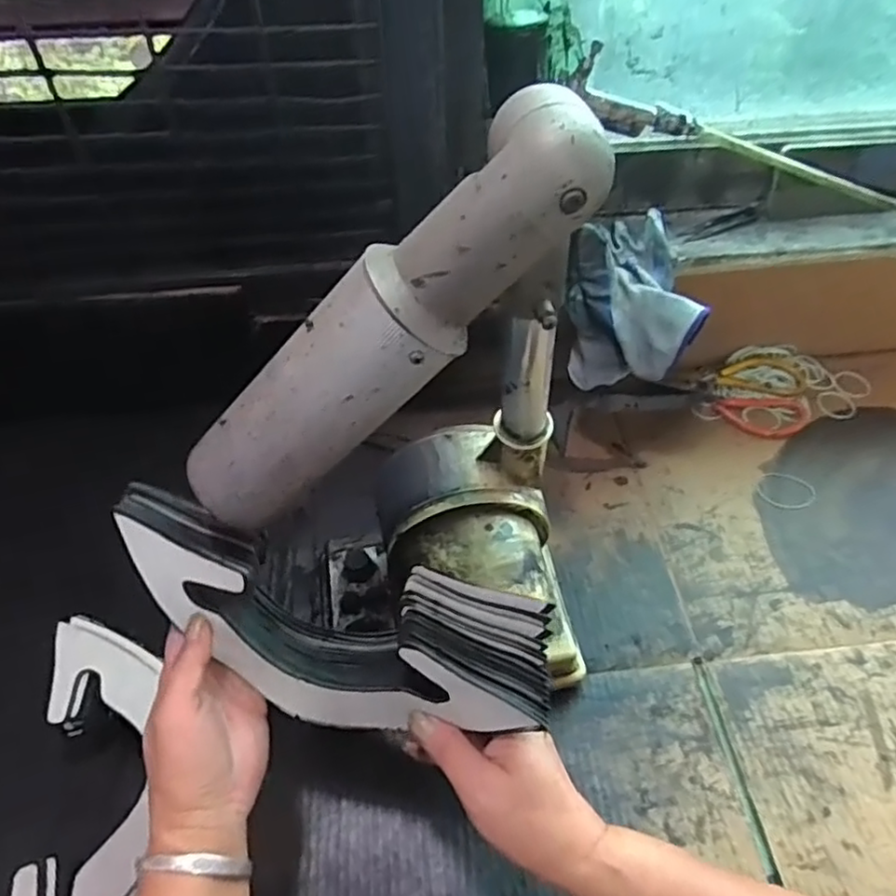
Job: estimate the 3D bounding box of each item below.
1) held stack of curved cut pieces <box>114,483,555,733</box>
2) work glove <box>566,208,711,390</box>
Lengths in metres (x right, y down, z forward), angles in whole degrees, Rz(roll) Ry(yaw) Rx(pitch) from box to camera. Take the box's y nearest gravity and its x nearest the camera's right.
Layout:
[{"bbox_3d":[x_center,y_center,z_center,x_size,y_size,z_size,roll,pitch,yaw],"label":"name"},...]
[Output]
[{"bbox_3d":[-0.073,0.115,0.415,0.264,0.123,0.076,15,53,7],"label":"held stack of curved cut pieces"},{"bbox_3d":[0.177,-0.147,0.653,0.132,0.117,0.159,9,52,8],"label":"work glove"}]

